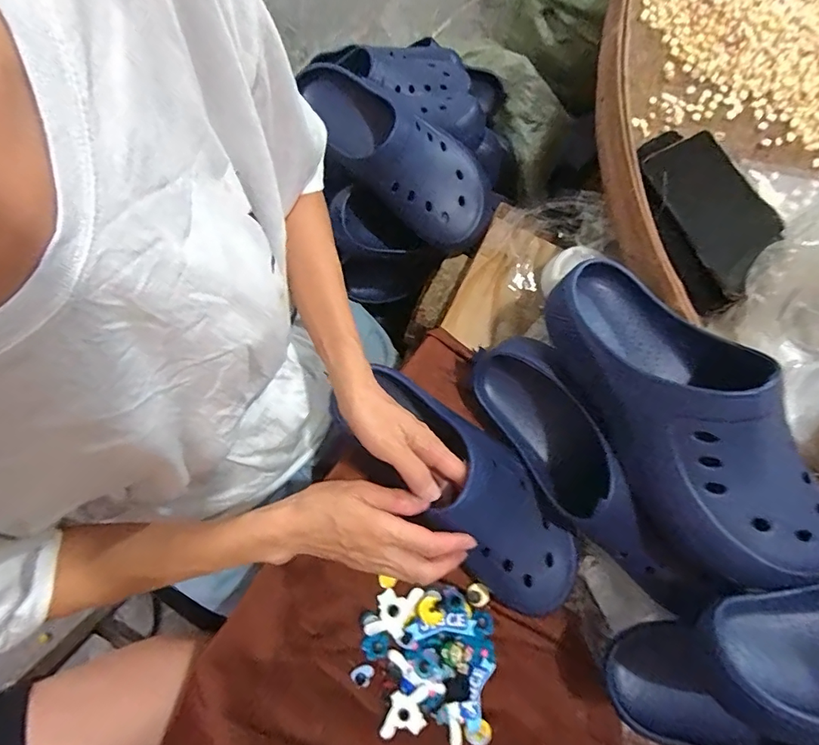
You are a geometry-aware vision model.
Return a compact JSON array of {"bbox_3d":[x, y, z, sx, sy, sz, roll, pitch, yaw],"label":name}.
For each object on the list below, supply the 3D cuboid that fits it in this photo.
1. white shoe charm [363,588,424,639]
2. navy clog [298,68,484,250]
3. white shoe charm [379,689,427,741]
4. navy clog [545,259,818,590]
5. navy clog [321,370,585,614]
[{"bbox_3d":[-0.015,0.227,0.446,0.034,0.015,0.054,29,79,5],"label":"white shoe charm"},{"bbox_3d":[-0.017,-0.248,0.511,0.234,0.080,0.097,38,80,6],"label":"navy clog"},{"bbox_3d":[-0.005,0.321,0.433,0.037,0.016,0.044,17,79,3],"label":"white shoe charm"},{"bbox_3d":[0.212,0.028,0.356,0.113,0.085,0.277,-26,80,-6],"label":"navy clog"},{"bbox_3d":[0.052,0.109,0.432,0.103,0.084,0.255,-40,89,-8],"label":"navy clog"}]

